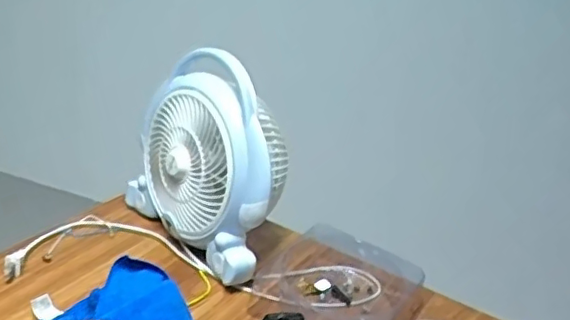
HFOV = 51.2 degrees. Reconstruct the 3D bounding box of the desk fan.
[{"bbox_3d":[-0.096,-0.009,0.804,0.263,0.231,0.123,28,32,37],"label":"desk fan"}]

